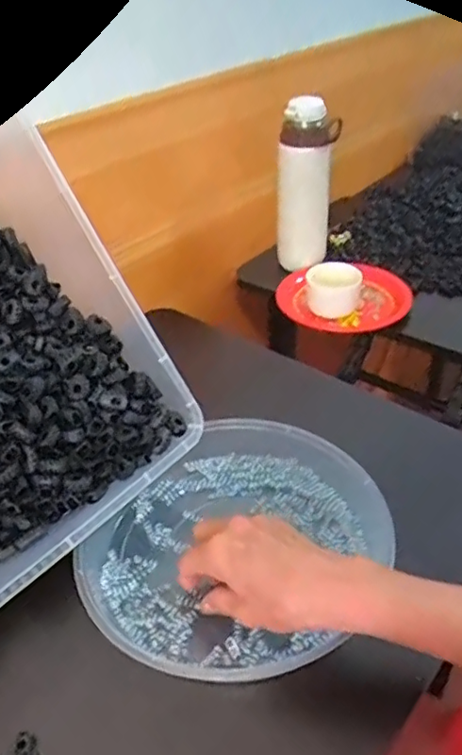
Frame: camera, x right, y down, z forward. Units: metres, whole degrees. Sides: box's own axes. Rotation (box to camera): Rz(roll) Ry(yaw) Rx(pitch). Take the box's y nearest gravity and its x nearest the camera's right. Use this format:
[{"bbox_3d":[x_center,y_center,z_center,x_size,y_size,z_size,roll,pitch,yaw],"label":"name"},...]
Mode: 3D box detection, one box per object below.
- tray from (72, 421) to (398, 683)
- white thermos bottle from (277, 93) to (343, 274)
[{"bbox_3d":[0.006,0.127,0.464,0.205,0.035,0.230,25,45,30],"label":"tray"},{"bbox_3d":[0.098,-0.242,0.781,0.069,0.216,0.061,1,38,3],"label":"white thermos bottle"}]

